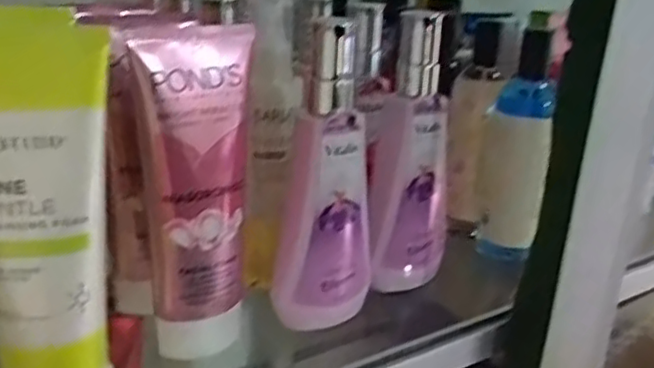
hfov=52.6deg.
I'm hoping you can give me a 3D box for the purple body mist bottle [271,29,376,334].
[{"bbox_3d":[0.000,0.000,0.336,0.054,0.150,0.029,-3,16,-22],"label":"purple body mist bottle"}]

